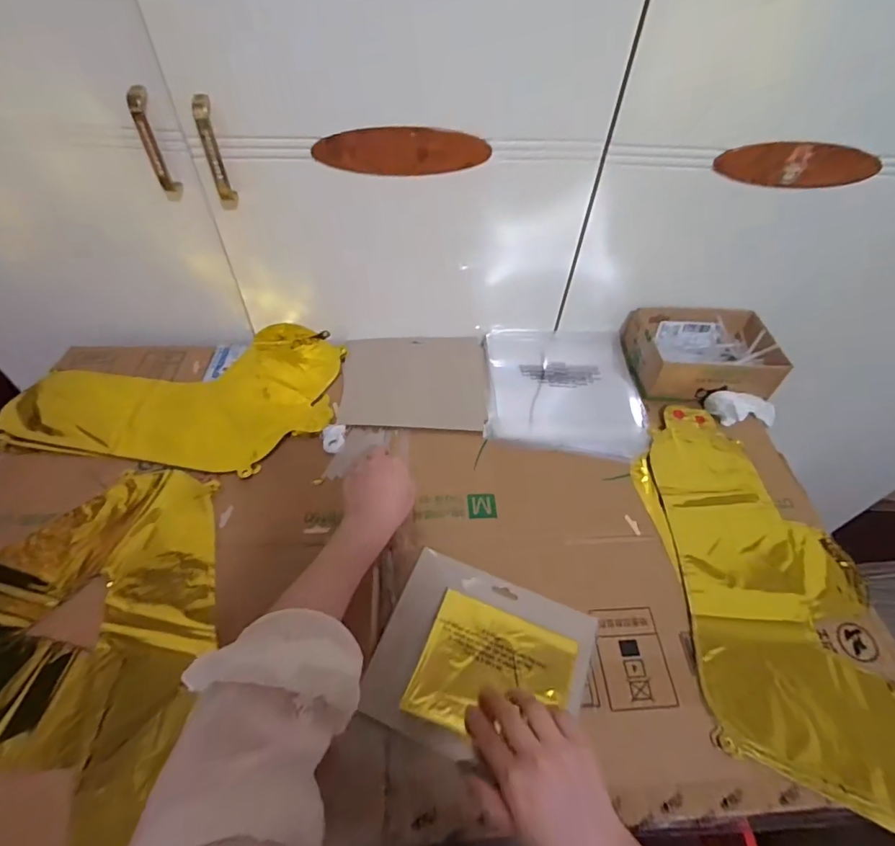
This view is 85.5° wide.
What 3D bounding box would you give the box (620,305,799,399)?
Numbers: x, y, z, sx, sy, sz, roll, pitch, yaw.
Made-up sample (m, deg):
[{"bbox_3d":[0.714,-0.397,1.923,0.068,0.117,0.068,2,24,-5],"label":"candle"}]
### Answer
[{"bbox_3d":[0.368,-0.100,0.702,0.188,0.062,0.148,-2,51,-5],"label":"box"}]

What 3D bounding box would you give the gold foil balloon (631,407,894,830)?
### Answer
[{"bbox_3d":[0.347,0.167,0.531,0.214,0.029,0.429,-1,50,-4],"label":"gold foil balloon"}]

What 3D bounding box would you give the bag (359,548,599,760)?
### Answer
[{"bbox_3d":[0.035,0.227,0.466,0.191,0.020,0.160,18,51,11],"label":"bag"}]

